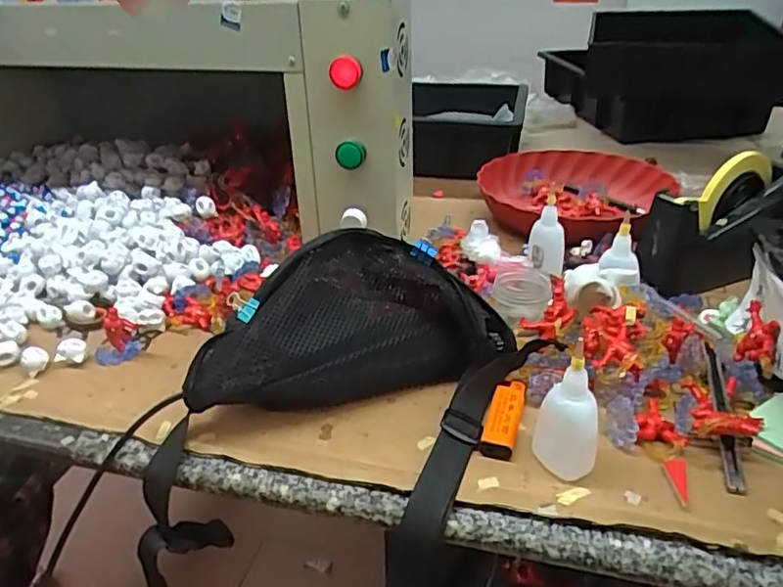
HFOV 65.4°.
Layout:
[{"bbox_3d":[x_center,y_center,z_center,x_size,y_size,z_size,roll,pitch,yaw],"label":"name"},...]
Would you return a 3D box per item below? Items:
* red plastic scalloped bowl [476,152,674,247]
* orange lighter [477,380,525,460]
[{"bbox_3d":[0.227,-0.121,0.791,0.237,0.060,0.257,-2,30,1],"label":"red plastic scalloped bowl"},{"bbox_3d":[0.085,0.093,0.460,0.024,0.014,0.080,8,32,17],"label":"orange lighter"}]

